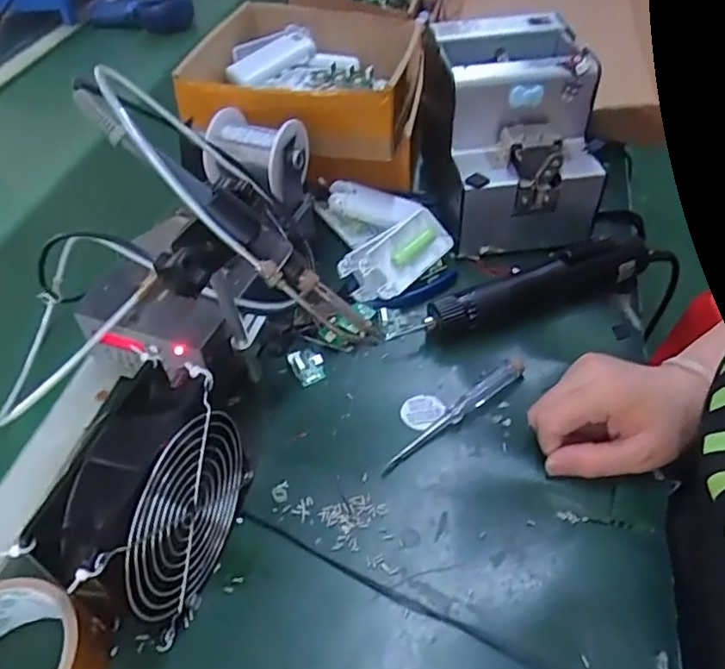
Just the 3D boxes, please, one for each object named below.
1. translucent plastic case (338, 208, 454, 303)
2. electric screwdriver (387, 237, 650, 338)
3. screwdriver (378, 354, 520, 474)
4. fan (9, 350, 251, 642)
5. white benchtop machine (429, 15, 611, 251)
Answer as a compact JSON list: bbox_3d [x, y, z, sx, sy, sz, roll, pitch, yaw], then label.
[{"bbox_3d":[0.032,-0.068,0.552,0.103,0.017,0.052,-35,87,-21],"label":"translucent plastic case"},{"bbox_3d":[0.136,-0.039,0.528,0.233,0.042,0.046,-14,47,-11],"label":"electric screwdriver"},{"bbox_3d":[0.069,0.058,0.456,0.139,0.010,0.015,-33,53,-25],"label":"screwdriver"},{"bbox_3d":[-0.115,0.096,0.357,0.055,0.120,0.128,12,48,14],"label":"fan"},{"bbox_3d":[0.139,-0.187,0.587,0.129,0.148,0.174,-5,46,-2],"label":"white benchtop machine"}]

